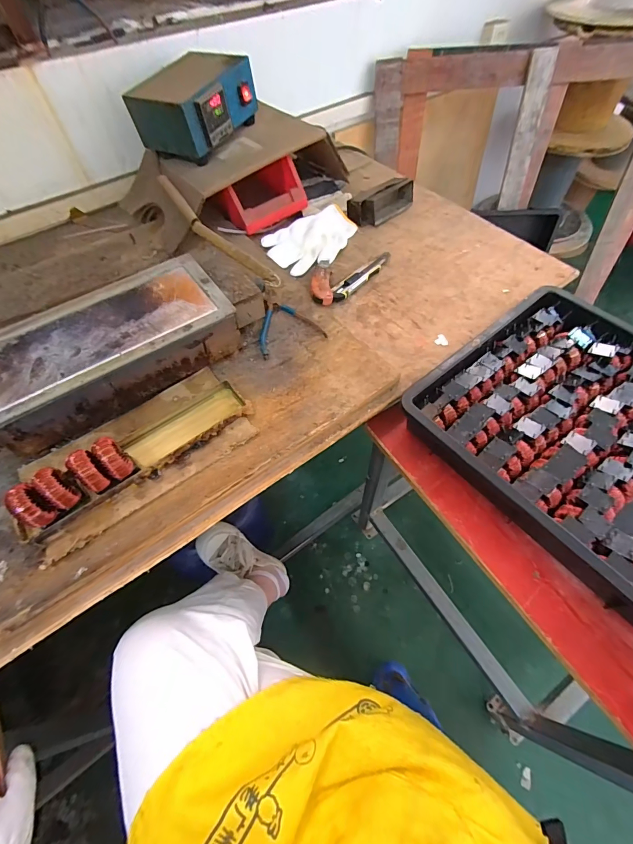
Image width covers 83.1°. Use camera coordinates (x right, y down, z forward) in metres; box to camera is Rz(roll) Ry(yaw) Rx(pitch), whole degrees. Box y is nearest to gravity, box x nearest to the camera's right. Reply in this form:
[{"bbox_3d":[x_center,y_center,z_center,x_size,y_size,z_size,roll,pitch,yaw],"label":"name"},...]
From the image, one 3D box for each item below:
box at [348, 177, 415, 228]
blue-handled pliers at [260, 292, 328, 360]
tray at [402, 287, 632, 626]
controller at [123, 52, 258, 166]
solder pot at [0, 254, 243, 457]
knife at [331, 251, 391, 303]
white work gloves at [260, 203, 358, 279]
[{"bbox_3d":[0.145,-0.482,0.778,0.154,0.056,0.056,-31,62,-16],"label":"box"},{"bbox_3d":[-0.064,-0.171,0.600,0.109,0.012,0.135,-26,61,-13],"label":"blue-handled pliers"},{"bbox_3d":[0.435,0.058,0.481,0.374,0.087,0.541,-35,63,-18],"label":"tray"},{"bbox_3d":[-0.234,-0.612,0.695,0.157,0.107,0.193,23,62,15],"label":"controller"},{"bbox_3d":[-0.294,-0.105,0.525,0.331,0.092,0.165,-32,62,-17],"label":"solder pot"},{"bbox_3d":[0.087,-0.282,0.689,0.028,0.013,0.174,35,65,21],"label":"knife"},{"bbox_3d":[-0.005,-0.383,0.744,0.196,0.026,0.123,-33,63,-17],"label":"white work gloves"}]

